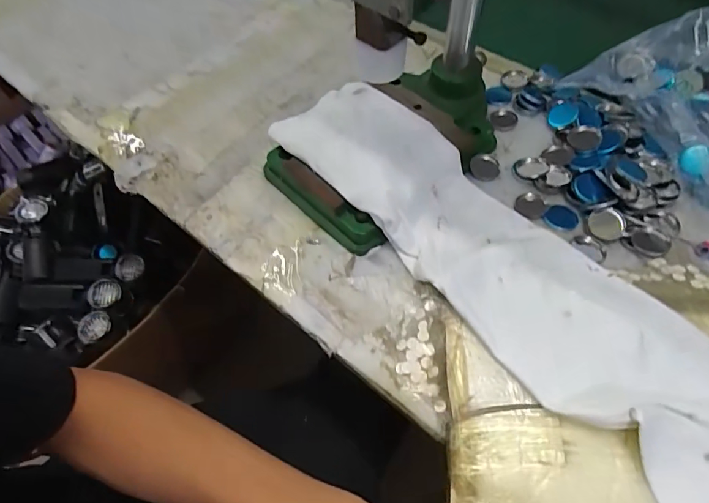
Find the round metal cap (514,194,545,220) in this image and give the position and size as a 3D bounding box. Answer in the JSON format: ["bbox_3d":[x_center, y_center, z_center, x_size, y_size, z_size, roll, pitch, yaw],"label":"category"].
[{"bbox_3d":[0.171,-0.045,0.438,0.027,0.004,0.029,-1,57,2],"label":"round metal cap"}]

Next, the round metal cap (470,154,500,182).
[{"bbox_3d":[0.136,-0.087,0.469,0.029,0.006,0.031,-1,57,2],"label":"round metal cap"}]

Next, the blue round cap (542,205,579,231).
[{"bbox_3d":[0.198,-0.032,0.431,0.029,0.006,0.030,-1,57,2],"label":"blue round cap"}]

